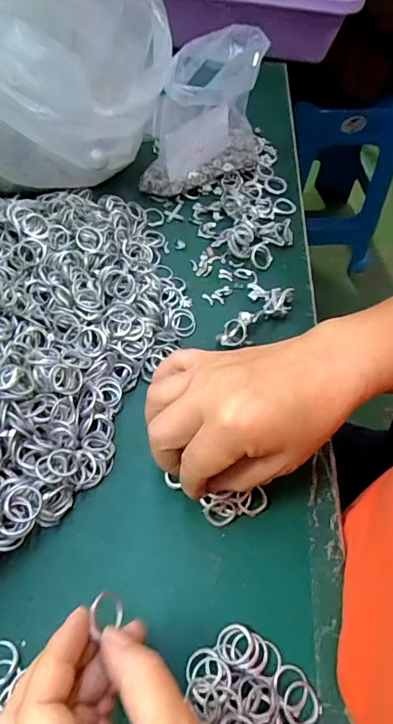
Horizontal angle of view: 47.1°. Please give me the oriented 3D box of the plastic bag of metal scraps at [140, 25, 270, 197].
[{"bbox_3d":[0.016,-0.219,0.419,0.126,0.127,0.066,-33,66,-20],"label":"plastic bag of metal scraps"}]

